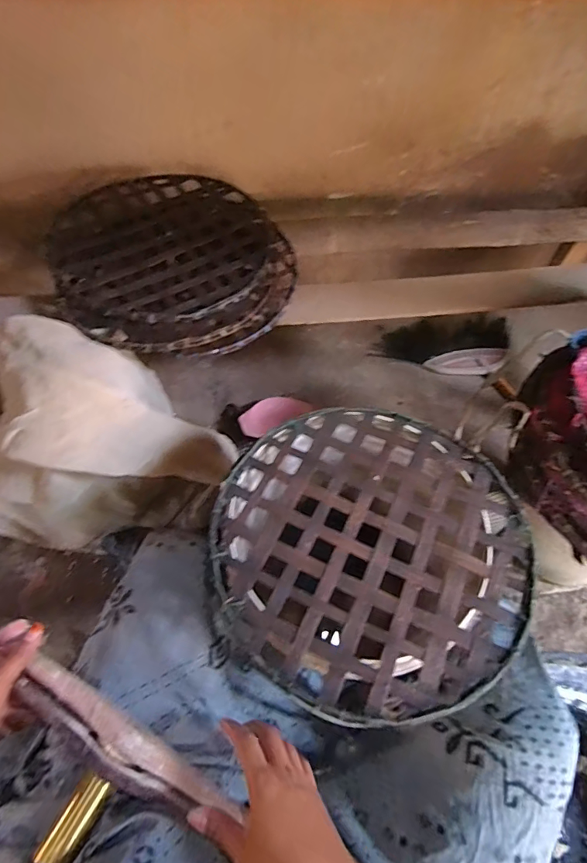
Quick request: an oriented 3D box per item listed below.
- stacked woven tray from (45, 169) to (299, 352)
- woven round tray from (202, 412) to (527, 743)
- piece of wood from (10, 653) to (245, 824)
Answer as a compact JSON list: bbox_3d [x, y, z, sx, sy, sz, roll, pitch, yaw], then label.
[{"bbox_3d":[-0.202,-0.292,0.760,0.376,0.078,0.401,-35,65,-22],"label":"stacked woven tray"},{"bbox_3d":[0.085,0.120,0.503,0.334,0.017,0.341,1,57,-2],"label":"woven round tray"},{"bbox_3d":[-0.171,0.300,0.432,0.252,0.035,0.043,27,60,13],"label":"piece of wood"}]

